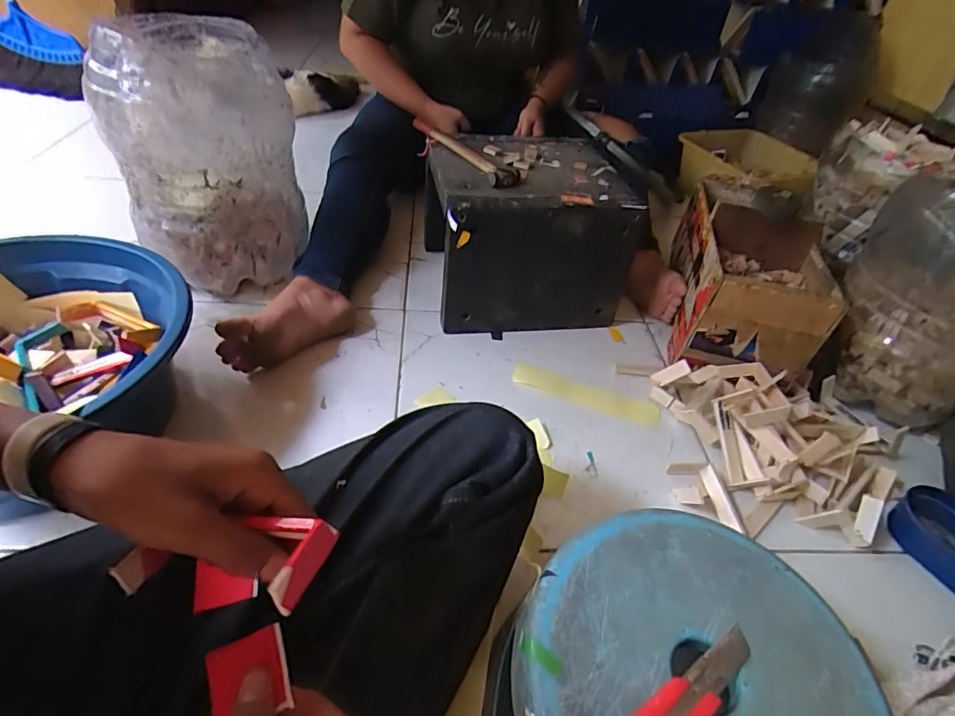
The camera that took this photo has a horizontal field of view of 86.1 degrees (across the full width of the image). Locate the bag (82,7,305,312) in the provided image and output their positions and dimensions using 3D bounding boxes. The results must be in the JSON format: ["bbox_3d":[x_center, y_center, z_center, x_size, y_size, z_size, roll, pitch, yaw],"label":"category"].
[{"bbox_3d":[-0.377,-0.284,0.747,0.195,0.319,0.215,7,42,-1],"label":"bag"}]

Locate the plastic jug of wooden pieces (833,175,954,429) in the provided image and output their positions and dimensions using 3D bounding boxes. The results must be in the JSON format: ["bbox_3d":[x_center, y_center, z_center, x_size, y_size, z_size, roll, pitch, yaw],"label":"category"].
[{"bbox_3d":[0.617,-0.075,0.691,0.217,0.260,0.206,31,47,24],"label":"plastic jug of wooden pieces"}]

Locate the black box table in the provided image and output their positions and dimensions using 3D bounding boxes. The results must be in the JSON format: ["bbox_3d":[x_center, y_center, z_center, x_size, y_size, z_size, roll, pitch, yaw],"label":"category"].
[{"bbox_3d":[0.067,-0.200,0.818,0.275,0.208,0.254,-4,44,-12],"label":"black box table"}]

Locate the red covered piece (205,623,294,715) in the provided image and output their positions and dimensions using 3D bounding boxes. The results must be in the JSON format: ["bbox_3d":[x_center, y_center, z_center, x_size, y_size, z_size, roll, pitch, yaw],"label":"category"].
[{"bbox_3d":[-0.123,0.170,0.274,0.041,0.004,0.039,-25,55,-10],"label":"red covered piece"}]

